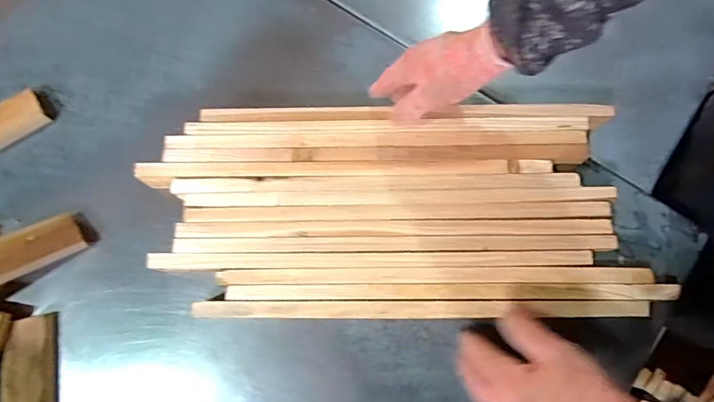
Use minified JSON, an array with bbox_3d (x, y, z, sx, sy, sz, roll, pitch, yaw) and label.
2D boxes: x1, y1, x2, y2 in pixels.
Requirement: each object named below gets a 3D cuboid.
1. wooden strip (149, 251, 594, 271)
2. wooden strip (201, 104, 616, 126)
[{"bbox_3d":[0.016,0.068,0.510,0.491,0.012,0.026,-1,75,-1],"label":"wooden strip"},{"bbox_3d":[0.060,-0.108,0.548,0.493,0.008,0.019,0,75,0],"label":"wooden strip"}]

